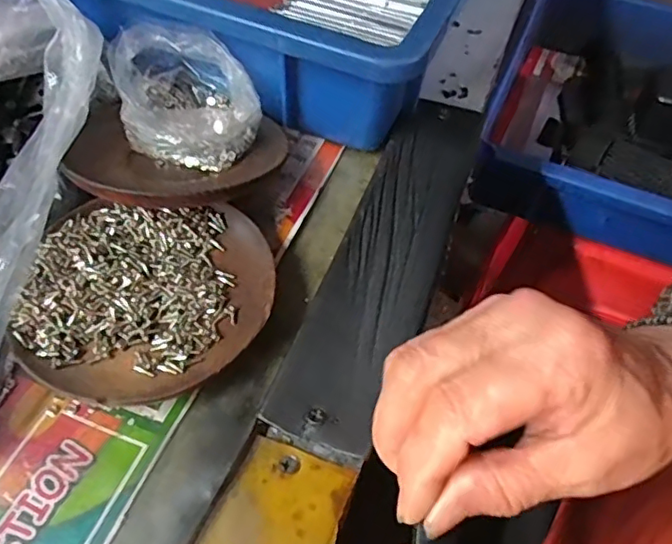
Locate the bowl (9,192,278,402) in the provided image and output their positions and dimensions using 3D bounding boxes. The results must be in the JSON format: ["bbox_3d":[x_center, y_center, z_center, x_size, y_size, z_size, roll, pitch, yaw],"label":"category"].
[{"bbox_3d":[-0.083,0.011,0.266,0.106,0.018,0.100,2,55,-3],"label":"bowl"}]

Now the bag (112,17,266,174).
[{"bbox_3d":[-0.082,-0.092,0.320,0.067,0.050,0.086,-19,59,-17],"label":"bag"}]

